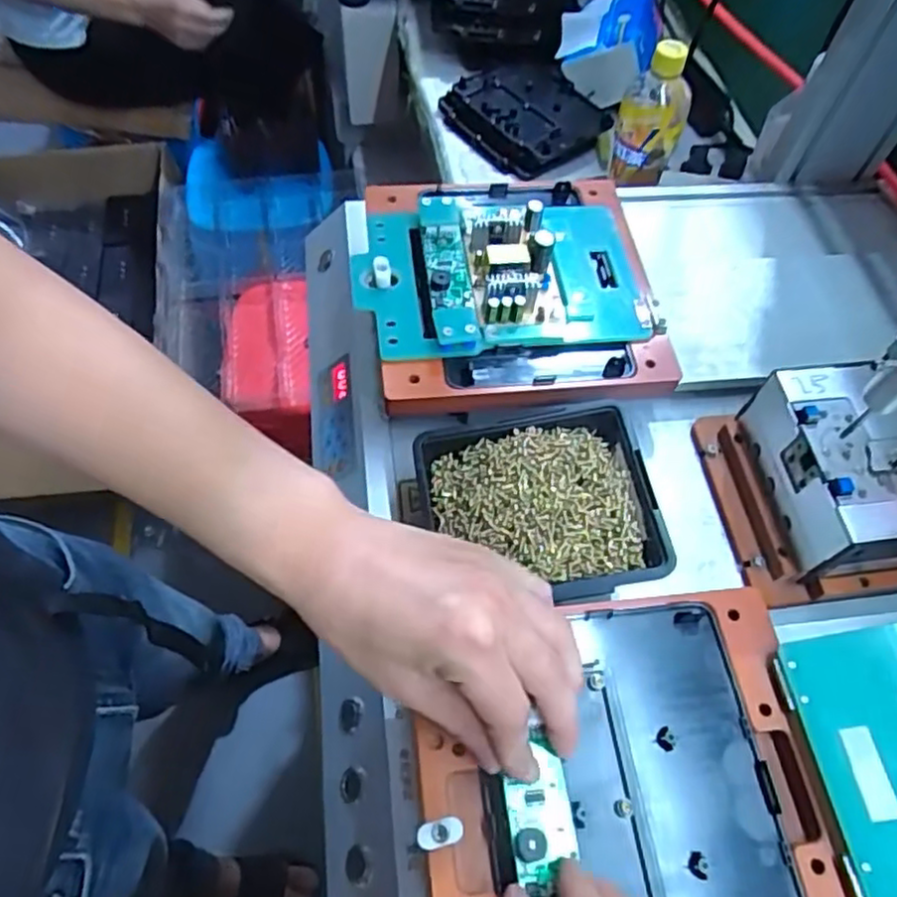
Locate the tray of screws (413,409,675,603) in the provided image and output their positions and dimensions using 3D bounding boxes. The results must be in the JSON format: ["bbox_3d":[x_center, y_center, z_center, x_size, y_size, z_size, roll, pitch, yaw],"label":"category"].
[{"bbox_3d":[0.055,0.035,0.425,0.135,0.027,0.119,-5,60,-6],"label":"tray of screws"}]

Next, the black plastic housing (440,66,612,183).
[{"bbox_3d":[0.099,-0.434,0.900,0.164,0.037,0.202,-29,65,-18],"label":"black plastic housing"}]

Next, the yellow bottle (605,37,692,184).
[{"bbox_3d":[0.206,-0.333,0.698,0.066,0.153,0.052,16,60,6],"label":"yellow bottle"}]

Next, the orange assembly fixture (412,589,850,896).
[{"bbox_3d":[0.084,0.174,0.332,0.190,0.023,0.194,-5,60,-6],"label":"orange assembly fixture"}]

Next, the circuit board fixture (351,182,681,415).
[{"bbox_3d":[0.041,-0.126,0.487,0.203,0.041,0.194,-4,60,-5],"label":"circuit board fixture"}]

